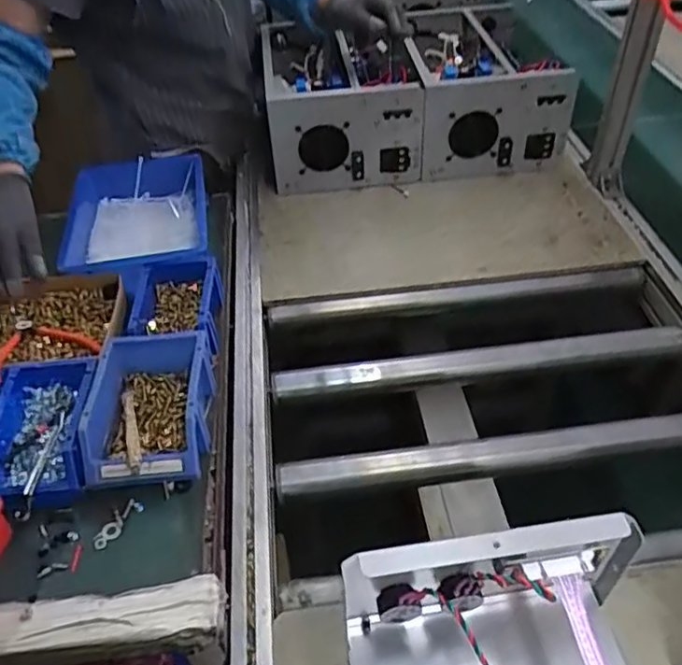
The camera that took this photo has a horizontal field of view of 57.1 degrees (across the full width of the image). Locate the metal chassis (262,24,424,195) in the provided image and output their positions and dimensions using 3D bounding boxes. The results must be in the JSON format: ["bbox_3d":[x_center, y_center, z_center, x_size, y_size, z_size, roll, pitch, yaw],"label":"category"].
[{"bbox_3d":[0.000,-0.433,1.199,0.267,0.195,0.330,-4,45,-2],"label":"metal chassis"}]

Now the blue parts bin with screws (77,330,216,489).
[{"bbox_3d":[-0.222,0.092,0.734,0.132,0.077,0.186,-6,45,-4],"label":"blue parts bin with screws"}]

